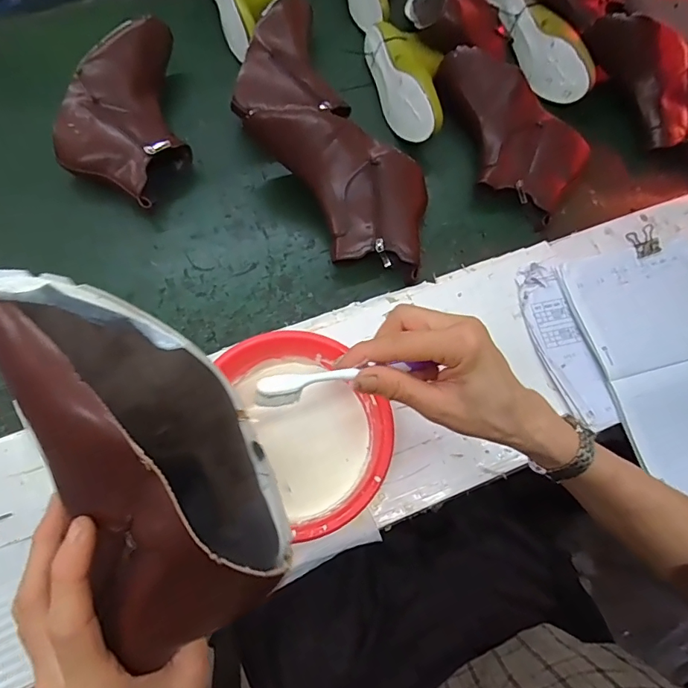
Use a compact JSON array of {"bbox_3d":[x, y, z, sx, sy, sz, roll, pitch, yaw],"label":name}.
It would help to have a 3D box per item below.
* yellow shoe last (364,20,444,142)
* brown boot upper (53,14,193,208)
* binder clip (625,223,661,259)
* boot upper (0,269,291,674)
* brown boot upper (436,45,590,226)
[{"bbox_3d":[0.104,-0.399,0.694,0.095,0.074,0.234,-12,69,-7],"label":"yellow shoe last"},{"bbox_3d":[-0.281,-0.328,0.639,0.153,0.095,0.261,21,69,6],"label":"brown boot upper"},{"bbox_3d":[0.391,-0.133,0.594,0.037,0.010,0.039,-16,71,-8],"label":"binder clip"},{"bbox_3d":[-0.114,0.044,0.258,0.097,0.120,0.222,-24,71,-12],"label":"boot upper"},{"bbox_3d":[0.255,-0.311,0.662,0.170,0.078,0.275,-19,70,-10],"label":"brown boot upper"}]

